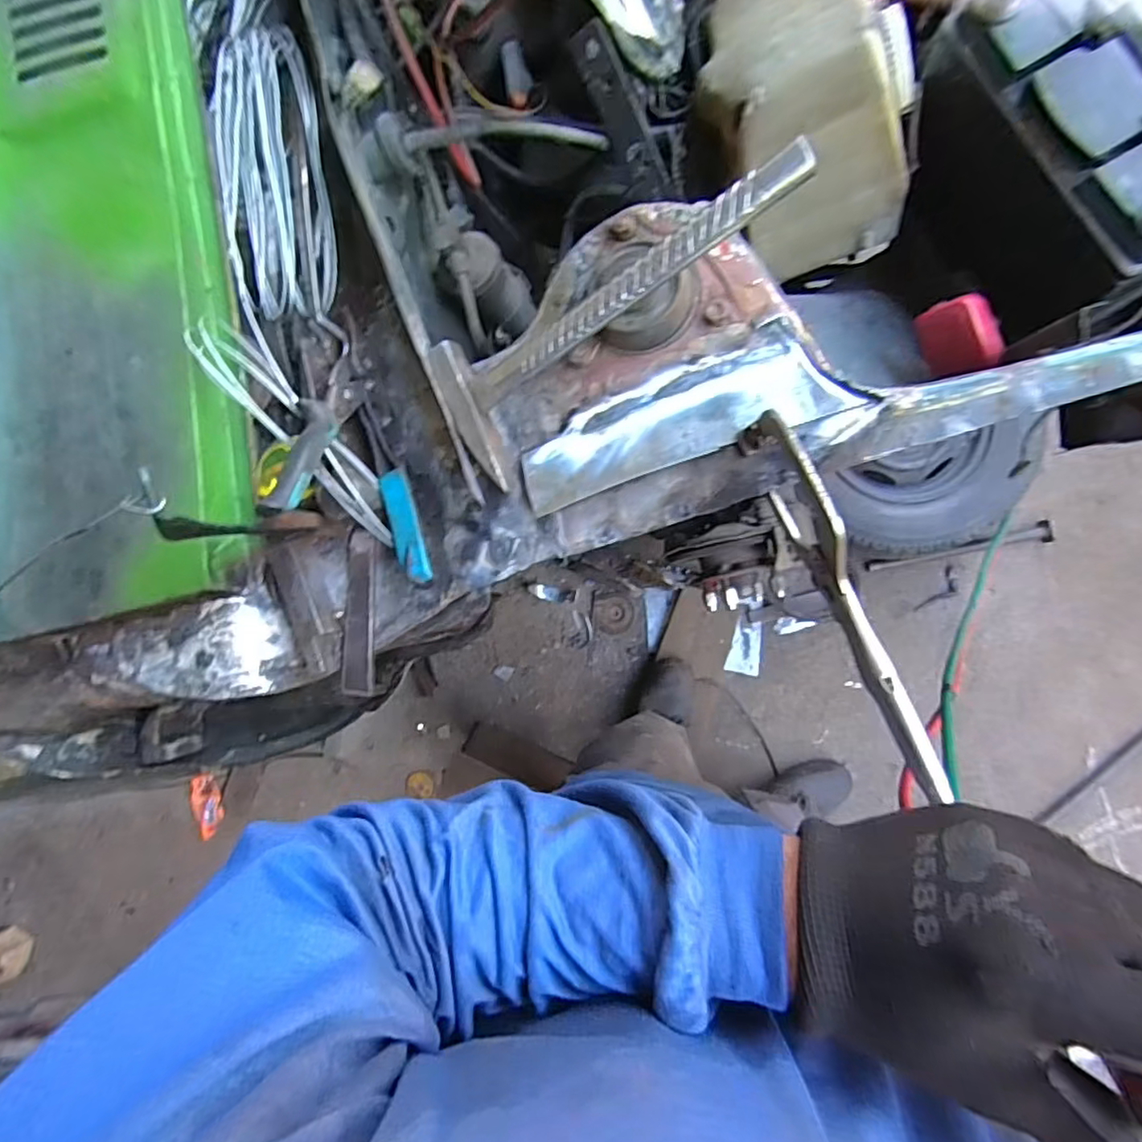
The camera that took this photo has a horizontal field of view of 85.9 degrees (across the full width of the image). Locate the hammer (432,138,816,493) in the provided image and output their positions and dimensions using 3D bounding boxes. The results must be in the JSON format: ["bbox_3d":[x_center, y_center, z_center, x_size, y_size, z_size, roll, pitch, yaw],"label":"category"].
[{"bbox_3d":[0.026,-0.168,0.399,0.269,0.020,0.108,-28,86,29],"label":"hammer"}]

